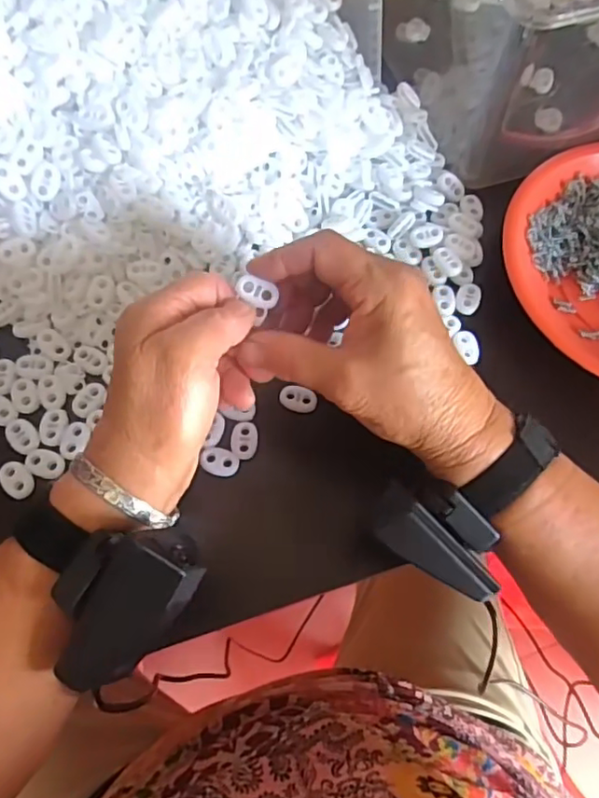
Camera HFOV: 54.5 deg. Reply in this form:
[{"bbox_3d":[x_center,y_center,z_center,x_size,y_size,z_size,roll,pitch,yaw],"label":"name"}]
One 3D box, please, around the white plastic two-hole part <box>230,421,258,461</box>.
[{"bbox_3d":[-0.032,0.024,0.341,0.015,0.004,0.022,1,69,-2],"label":"white plastic two-hole part"}]

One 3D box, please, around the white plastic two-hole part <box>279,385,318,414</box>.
[{"bbox_3d":[-0.001,0.000,0.351,0.023,0.004,0.014,15,69,4],"label":"white plastic two-hole part"}]

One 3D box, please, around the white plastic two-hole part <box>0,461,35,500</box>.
[{"bbox_3d":[-0.158,0.044,0.325,0.016,0.004,0.022,-36,74,-14],"label":"white plastic two-hole part"}]

